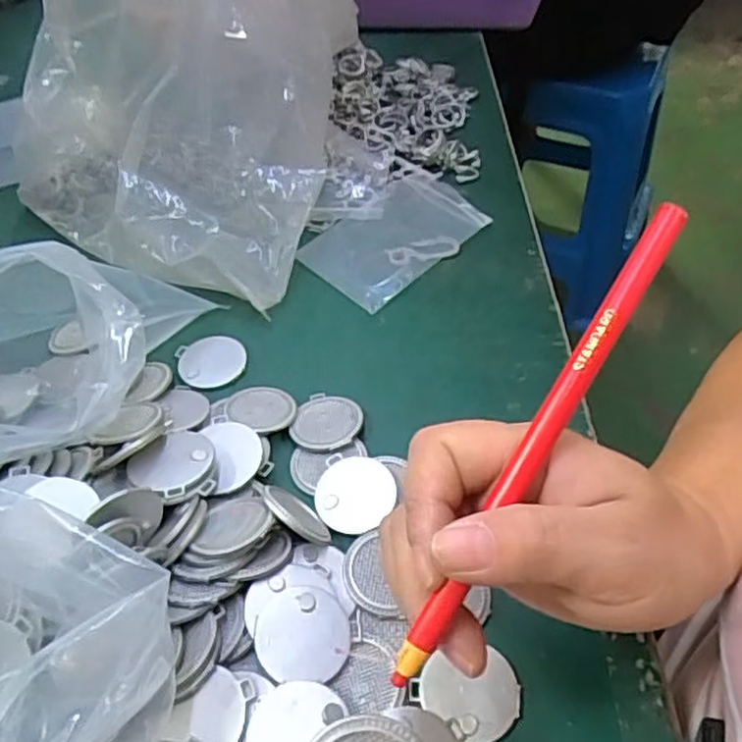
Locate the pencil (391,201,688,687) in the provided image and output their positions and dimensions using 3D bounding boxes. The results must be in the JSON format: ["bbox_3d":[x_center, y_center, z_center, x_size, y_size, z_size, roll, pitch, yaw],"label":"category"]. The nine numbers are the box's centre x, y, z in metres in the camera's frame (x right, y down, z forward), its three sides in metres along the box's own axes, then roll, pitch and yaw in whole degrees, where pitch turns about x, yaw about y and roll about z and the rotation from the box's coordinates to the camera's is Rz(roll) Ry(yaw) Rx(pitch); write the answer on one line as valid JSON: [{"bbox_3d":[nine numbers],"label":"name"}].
[{"bbox_3d":[0.050,0.020,0.204,0.009,0.005,0.161,30,86,24],"label":"pencil"}]

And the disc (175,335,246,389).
[{"bbox_3d":[-0.097,-0.006,0.425,0.040,0.004,0.039,-1,49,1],"label":"disc"}]

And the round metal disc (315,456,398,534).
[{"bbox_3d":[-0.008,0.063,0.353,0.039,0.010,0.039,-1,49,1],"label":"round metal disc"}]

